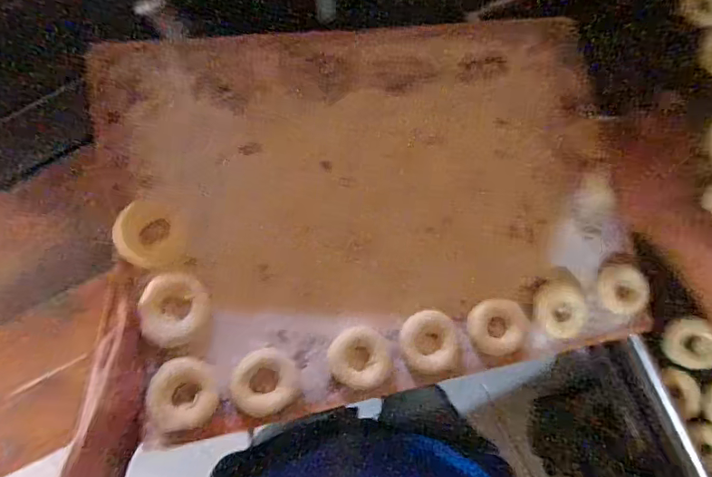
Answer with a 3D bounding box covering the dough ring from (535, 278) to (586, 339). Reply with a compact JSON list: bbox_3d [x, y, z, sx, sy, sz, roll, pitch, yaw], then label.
[{"bbox_3d":[0.247,0.084,0.616,0.067,0.020,0.069,0,87,0],"label":"dough ring"}]

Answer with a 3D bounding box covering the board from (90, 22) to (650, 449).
[{"bbox_3d":[0.040,-0.043,0.595,0.573,0.031,0.414,-10,84,-13],"label":"board"}]

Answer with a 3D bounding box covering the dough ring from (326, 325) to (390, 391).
[{"bbox_3d":[0.005,0.129,0.553,0.068,0.018,0.062,0,87,0],"label":"dough ring"}]

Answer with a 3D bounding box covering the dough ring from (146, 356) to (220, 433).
[{"bbox_3d":[-0.169,0.155,0.511,0.058,0.017,0.069,5,87,0],"label":"dough ring"}]

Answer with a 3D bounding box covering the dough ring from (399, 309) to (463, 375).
[{"bbox_3d":[0.085,0.116,0.577,0.071,0.028,0.068,0,87,0],"label":"dough ring"}]

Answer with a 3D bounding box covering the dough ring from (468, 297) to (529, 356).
[{"bbox_3d":[0.166,0.103,0.594,0.074,0.019,0.064,7,87,1],"label":"dough ring"}]

